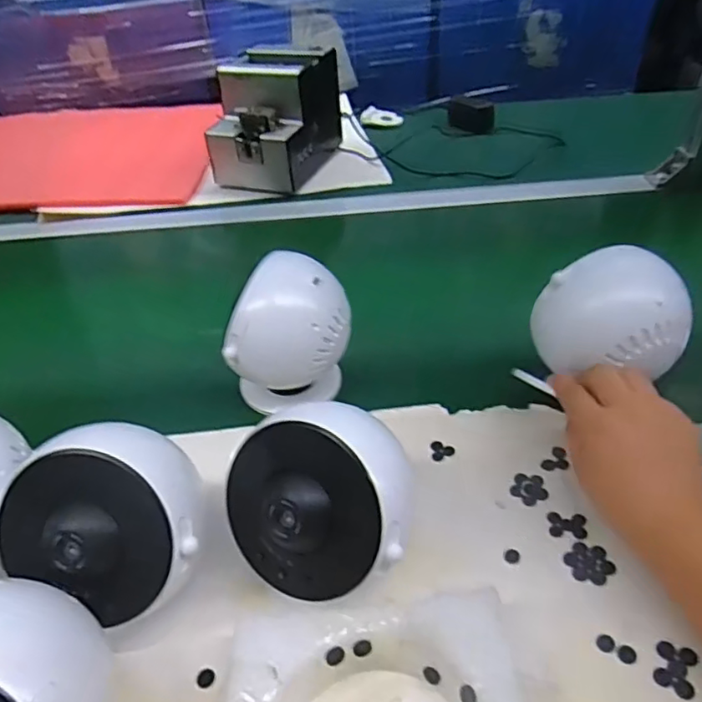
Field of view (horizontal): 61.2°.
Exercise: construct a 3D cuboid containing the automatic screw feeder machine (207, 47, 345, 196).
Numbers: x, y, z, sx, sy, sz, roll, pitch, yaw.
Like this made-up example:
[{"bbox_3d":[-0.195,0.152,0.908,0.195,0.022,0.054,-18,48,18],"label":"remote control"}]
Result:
[{"bbox_3d":[-0.107,-0.329,0.842,0.128,0.150,0.181,12,42,17],"label":"automatic screw feeder machine"}]

